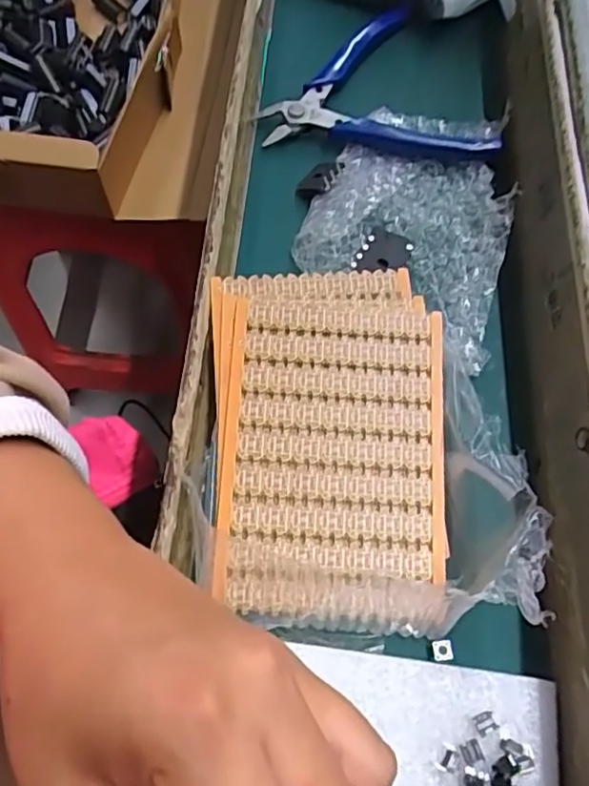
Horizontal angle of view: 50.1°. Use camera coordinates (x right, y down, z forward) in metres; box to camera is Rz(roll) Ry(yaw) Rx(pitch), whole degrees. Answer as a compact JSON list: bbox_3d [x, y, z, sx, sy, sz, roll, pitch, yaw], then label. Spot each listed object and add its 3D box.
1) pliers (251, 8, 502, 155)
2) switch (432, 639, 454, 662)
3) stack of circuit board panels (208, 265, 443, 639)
[{"bbox_3d":[0.047,-0.172,0.351,0.122,0.021,0.102,7,68,1],"label":"pliers"},{"bbox_3d":[0.053,0.092,0.225,0.007,0.004,0.007,-5,68,-4],"label":"switch"},{"bbox_3d":[0.013,0.016,0.248,0.091,0.010,0.141,2,68,-1],"label":"stack of circuit board panels"}]

